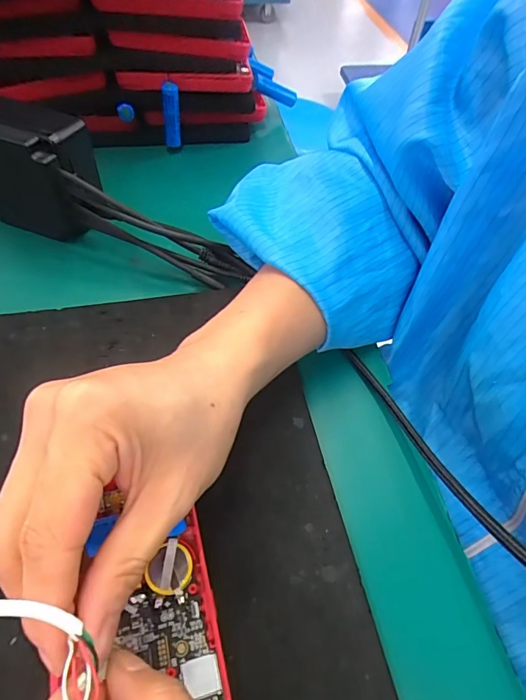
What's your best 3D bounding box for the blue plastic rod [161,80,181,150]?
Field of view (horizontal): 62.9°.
[{"bbox_3d":[-0.082,-0.210,0.388,0.014,0.056,0.015,-6,54,-7],"label":"blue plastic rod"}]

